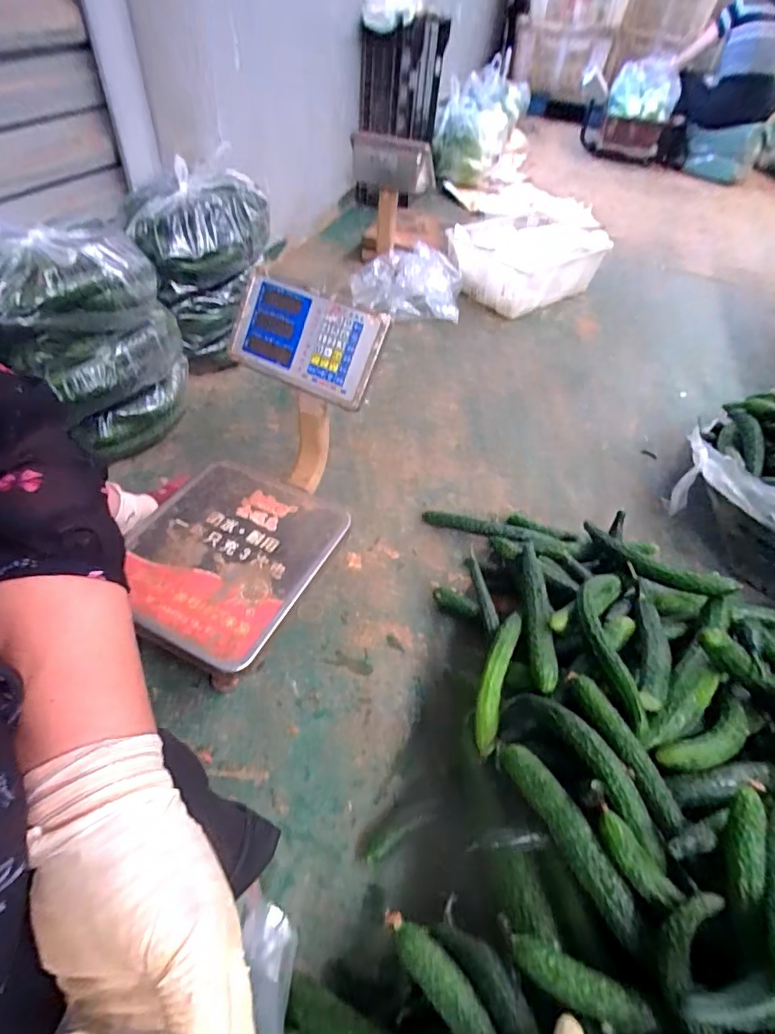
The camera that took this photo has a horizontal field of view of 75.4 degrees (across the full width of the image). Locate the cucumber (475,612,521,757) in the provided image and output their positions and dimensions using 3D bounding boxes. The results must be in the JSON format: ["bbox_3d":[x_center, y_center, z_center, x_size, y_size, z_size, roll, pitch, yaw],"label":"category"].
[{"bbox_3d":[0.152,0.214,0.695,0.039,0.053,0.204,19,51,9],"label":"cucumber"}]

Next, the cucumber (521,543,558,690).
[{"bbox_3d":[0.222,0.139,0.748,0.038,0.031,0.289,11,35,4],"label":"cucumber"}]

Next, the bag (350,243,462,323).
[{"bbox_3d":[0.058,-0.704,1.543,0.336,0.161,0.182,3,50,-5],"label":"bag"}]

